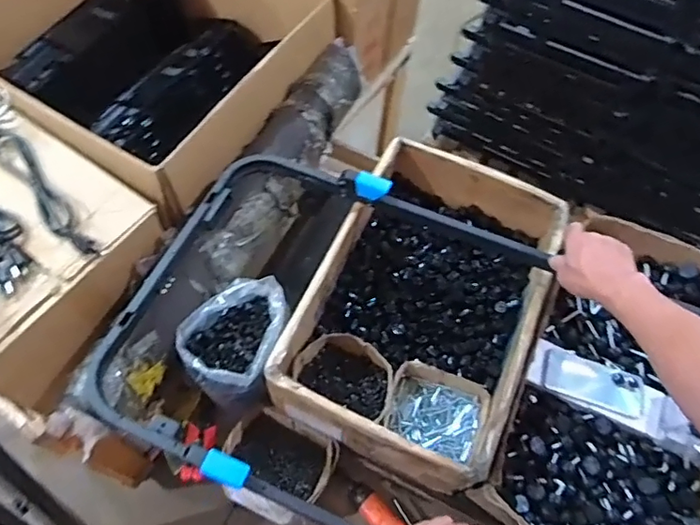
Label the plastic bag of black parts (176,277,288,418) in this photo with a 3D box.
[{"bbox_3d":[-0.168,0.134,0.858,0.179,0.120,0.156,-34,68,-20],"label":"plastic bag of black parts"}]

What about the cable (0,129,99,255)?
[{"bbox_3d":[-0.476,-0.113,0.824,0.050,0.026,0.309,-38,69,-21],"label":"cable"}]

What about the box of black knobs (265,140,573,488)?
[{"bbox_3d":[0.140,0.059,0.918,0.353,0.137,0.540,23,62,10],"label":"box of black knobs"}]

